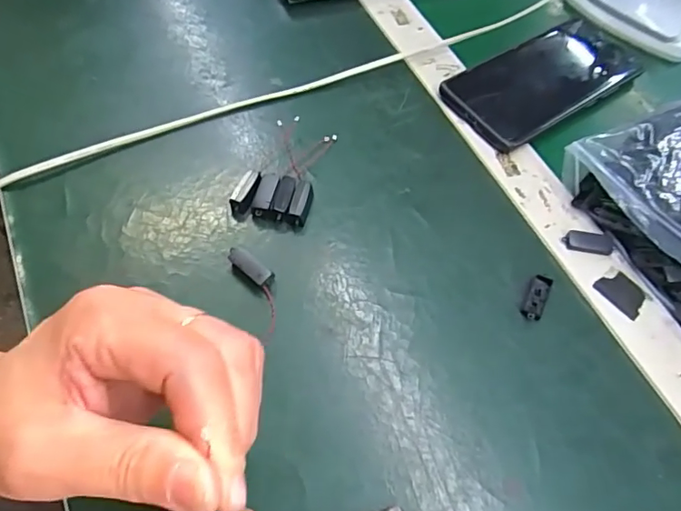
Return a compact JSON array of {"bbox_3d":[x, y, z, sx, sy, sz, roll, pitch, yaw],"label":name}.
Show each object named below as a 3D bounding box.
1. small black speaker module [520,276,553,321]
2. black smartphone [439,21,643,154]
[{"bbox_3d":[0.118,0.025,0.310,0.011,0.005,0.029,27,61,11],"label":"small black speaker module"},{"bbox_3d":[0.165,-0.141,0.411,0.179,0.012,0.077,-31,66,-21],"label":"black smartphone"}]

